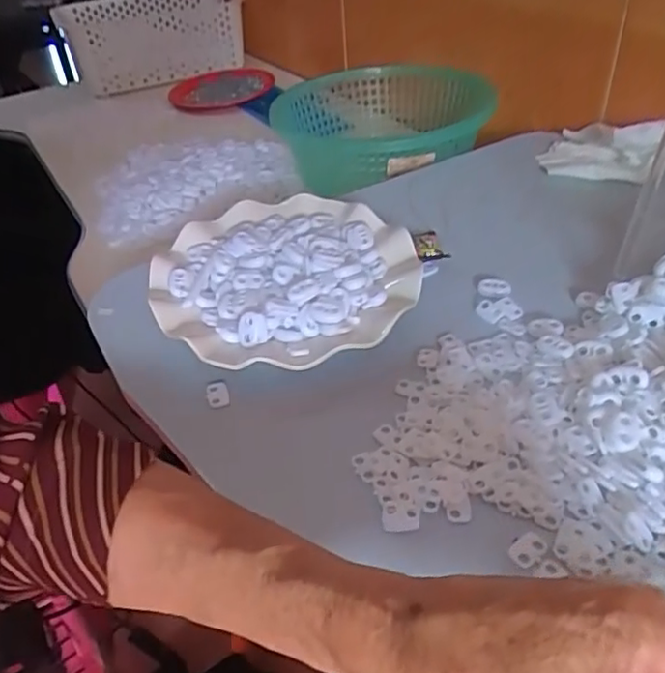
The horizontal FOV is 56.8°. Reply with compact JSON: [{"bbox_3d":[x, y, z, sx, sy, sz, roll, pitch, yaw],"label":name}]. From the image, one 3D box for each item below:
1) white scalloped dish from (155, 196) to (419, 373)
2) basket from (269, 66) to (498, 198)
[{"bbox_3d":[-0.032,-0.043,0.419,0.176,0.026,0.170,-3,40,2],"label":"white scalloped dish"},{"bbox_3d":[0.052,-0.218,0.659,0.194,0.085,0.208,-12,40,-8],"label":"basket"}]

